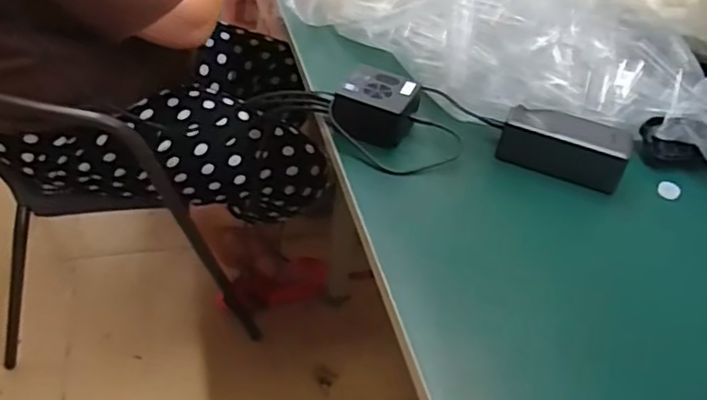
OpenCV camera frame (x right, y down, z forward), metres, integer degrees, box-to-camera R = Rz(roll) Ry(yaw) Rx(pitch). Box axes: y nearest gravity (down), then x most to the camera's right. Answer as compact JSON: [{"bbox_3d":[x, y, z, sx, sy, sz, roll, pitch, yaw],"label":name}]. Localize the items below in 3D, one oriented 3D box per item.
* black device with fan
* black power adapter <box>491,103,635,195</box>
[{"bbox_3d":[0.024,-0.102,0.685,0.085,0.045,0.075,16,43,10],"label":"black device with fan"},{"bbox_3d":[0.225,-0.057,0.664,0.130,0.055,0.045,19,44,13],"label":"black power adapter"}]

